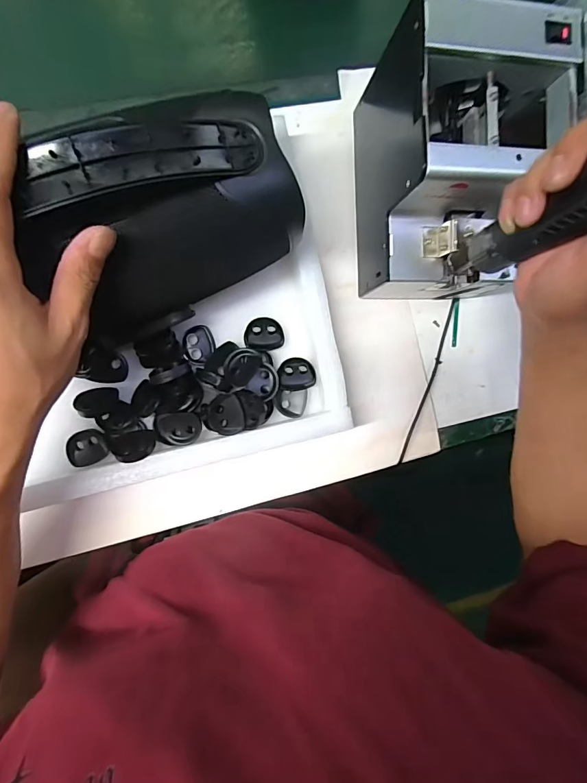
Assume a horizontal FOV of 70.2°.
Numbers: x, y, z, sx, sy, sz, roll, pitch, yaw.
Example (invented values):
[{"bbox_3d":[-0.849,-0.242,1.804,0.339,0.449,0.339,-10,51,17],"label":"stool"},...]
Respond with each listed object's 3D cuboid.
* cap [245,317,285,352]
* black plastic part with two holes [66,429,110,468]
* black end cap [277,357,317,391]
[{"bbox_3d":[-0.026,-0.052,0.379,0.035,0.004,0.029,-4,91,-9],"label":"cap"},{"bbox_3d":[-0.175,0.047,0.357,0.034,0.014,0.030,-15,93,-9],"label":"black plastic part with two holes"},{"bbox_3d":[0.003,-0.016,0.382,0.035,0.010,0.030,-4,91,-9],"label":"black end cap"}]

